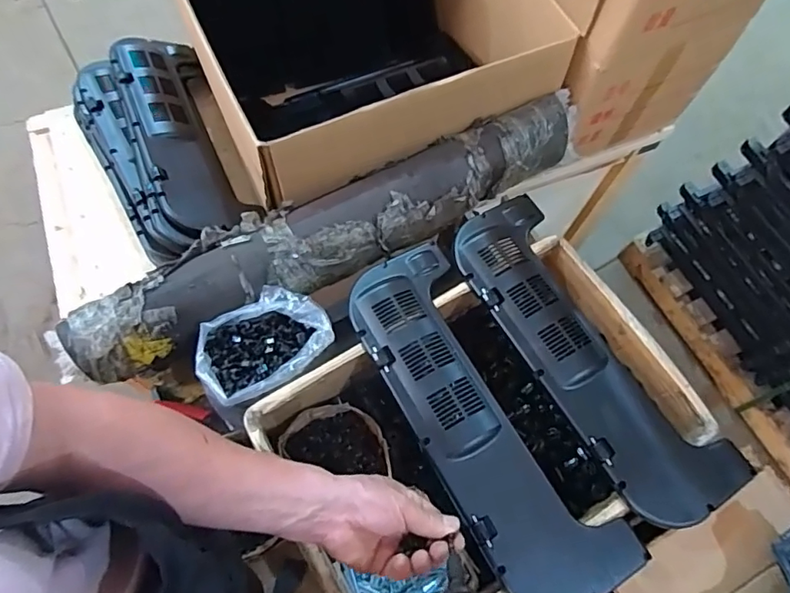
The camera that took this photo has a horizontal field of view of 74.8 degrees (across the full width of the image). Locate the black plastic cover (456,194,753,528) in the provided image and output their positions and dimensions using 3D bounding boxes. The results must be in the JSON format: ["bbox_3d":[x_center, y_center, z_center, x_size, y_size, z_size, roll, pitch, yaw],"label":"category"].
[{"bbox_3d":[0.252,0.068,0.693,0.158,0.034,0.470,-28,70,-15],"label":"black plastic cover"}]

